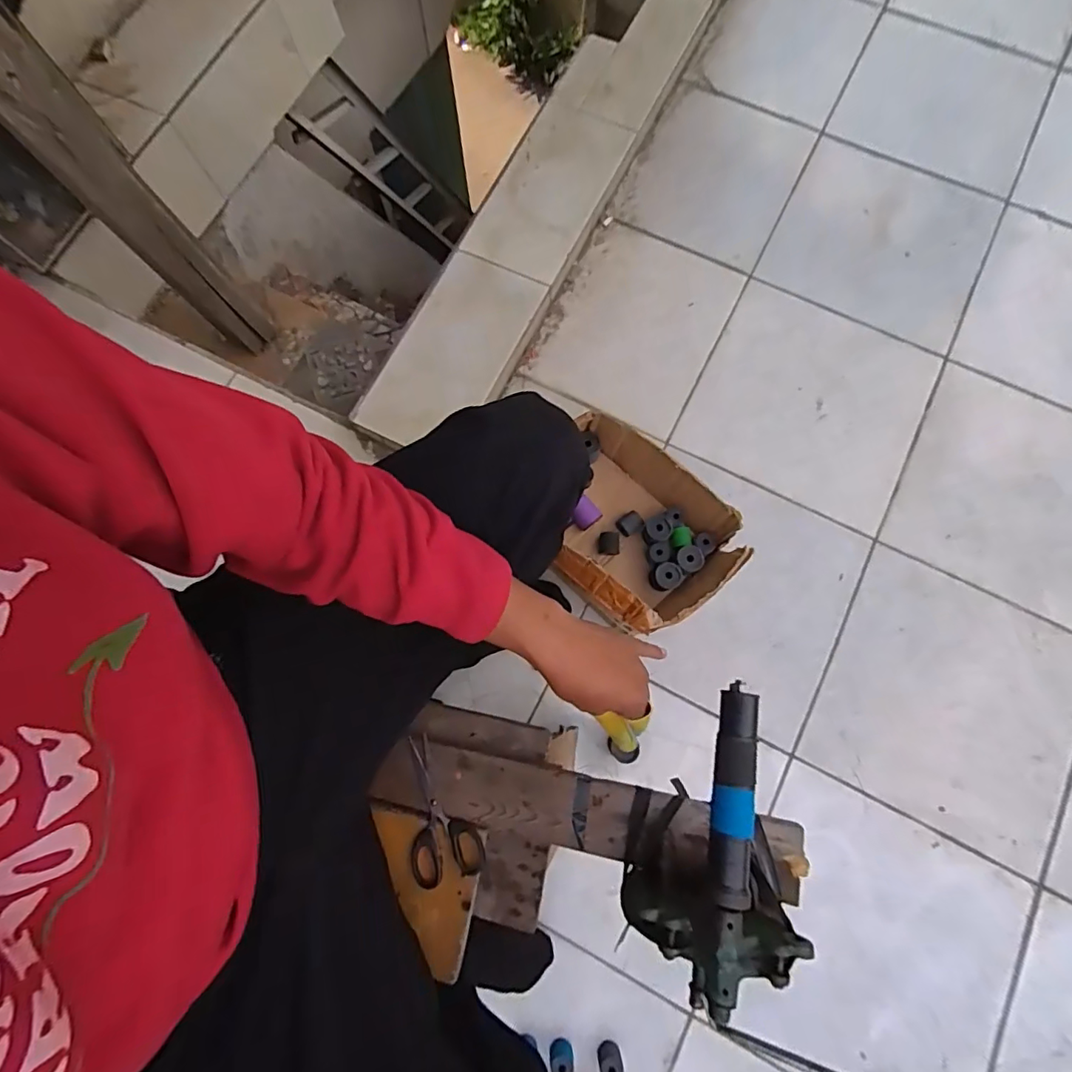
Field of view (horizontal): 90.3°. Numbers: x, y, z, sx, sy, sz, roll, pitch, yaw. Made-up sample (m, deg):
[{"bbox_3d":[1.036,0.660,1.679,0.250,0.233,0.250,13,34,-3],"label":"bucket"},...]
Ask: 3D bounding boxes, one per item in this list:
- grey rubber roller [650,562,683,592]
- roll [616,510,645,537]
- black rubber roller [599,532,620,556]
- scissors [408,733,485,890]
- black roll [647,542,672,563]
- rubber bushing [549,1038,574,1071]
[{"bbox_3d":[0.220,0.069,0.897,0.043,0.054,0.043,0,77,1],"label":"grey rubber roller"},{"bbox_3d":[0.164,-0.019,0.931,0.041,0.035,0.034,-35,78,-7],"label":"roll"},{"bbox_3d":[0.127,0.014,0.927,0.035,0.030,0.038,1,77,1],"label":"black rubber roller"},{"bbox_3d":[-0.104,0.279,0.553,0.074,0.013,0.141,-20,74,7],"label":"scissors"},{"bbox_3d":[0.210,0.032,0.913,0.036,0.047,0.034,0,77,1],"label":"black roll"},{"bbox_3d":[0.037,0.739,0.752,0.032,0.039,0.035,-4,77,0],"label":"rubber bushing"}]

